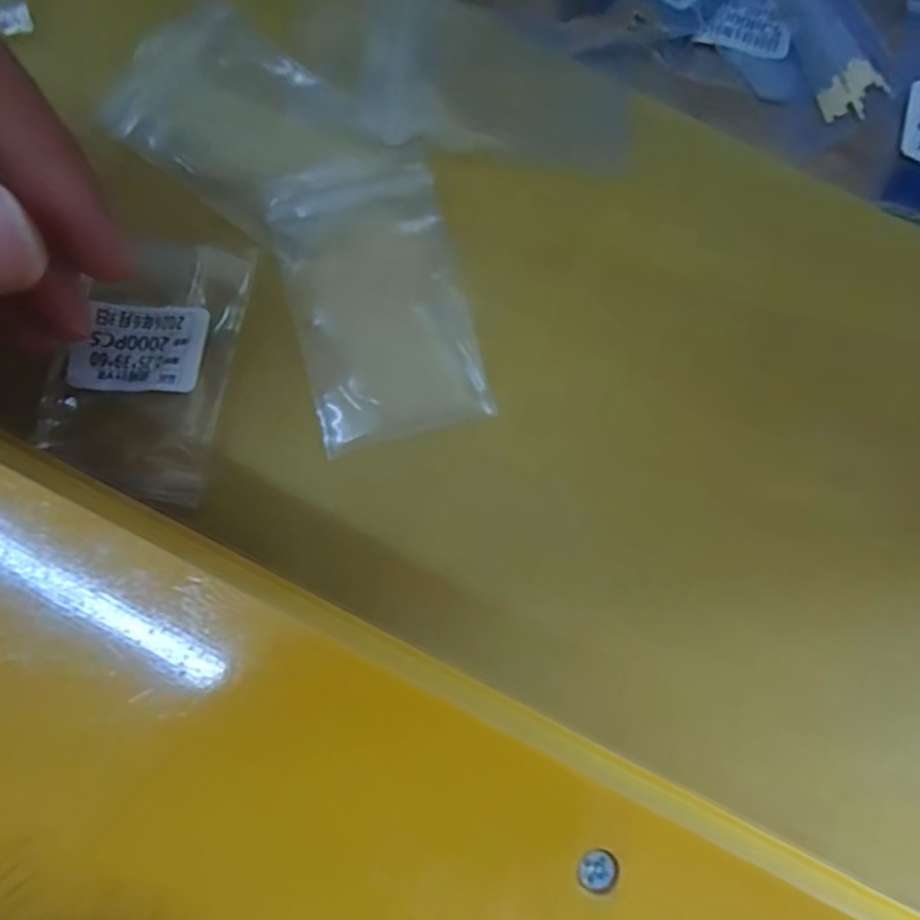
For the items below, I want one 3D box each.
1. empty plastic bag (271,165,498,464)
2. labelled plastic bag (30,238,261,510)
[{"bbox_3d":[-0.019,-0.036,0.150,0.037,0.004,0.063,-15,80,-4],"label":"empty plastic bag"},{"bbox_3d":[-0.068,-0.022,0.146,0.037,0.004,0.058,12,79,1],"label":"labelled plastic bag"}]

